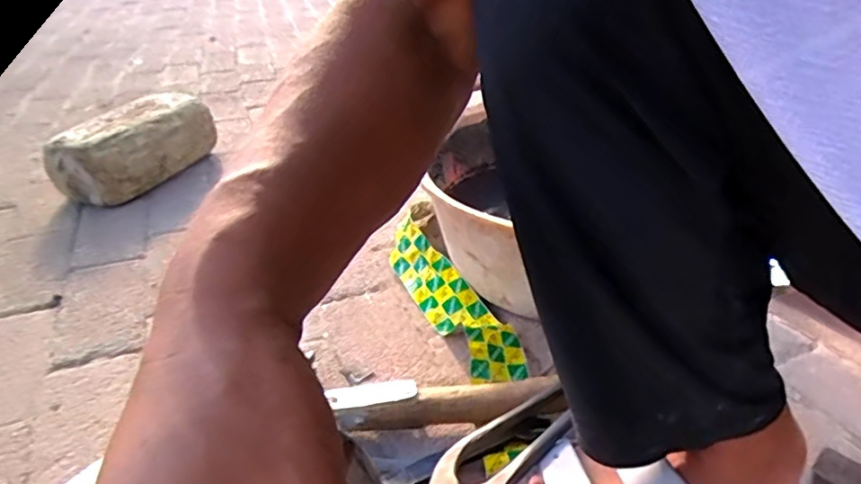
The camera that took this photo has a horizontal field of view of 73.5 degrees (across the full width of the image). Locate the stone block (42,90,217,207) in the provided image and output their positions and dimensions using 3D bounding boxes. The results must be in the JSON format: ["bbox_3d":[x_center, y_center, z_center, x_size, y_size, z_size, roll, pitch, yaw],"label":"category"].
[{"bbox_3d":[-0.515,-0.177,1.030,0.148,0.116,0.280,10,34,15],"label":"stone block"}]

